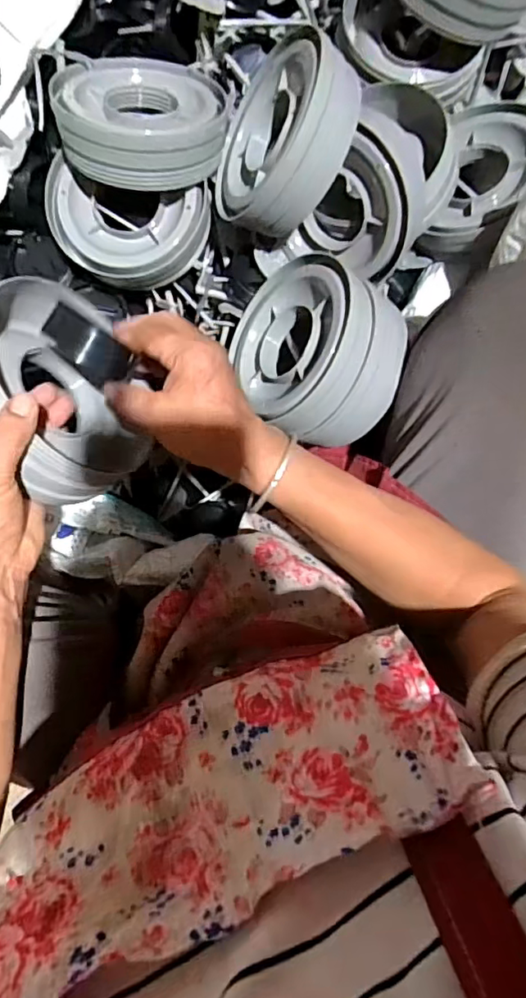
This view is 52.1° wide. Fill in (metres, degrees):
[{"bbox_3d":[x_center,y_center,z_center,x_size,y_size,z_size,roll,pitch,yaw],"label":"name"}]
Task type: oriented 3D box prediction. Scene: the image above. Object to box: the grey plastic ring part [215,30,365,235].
[{"bbox_3d":[0.011,-0.333,0.496,0.041,0.159,0.160,4,101,-41],"label":"grey plastic ring part"}]

